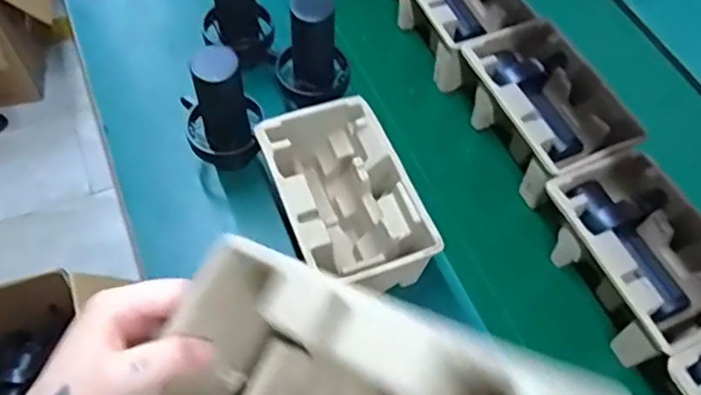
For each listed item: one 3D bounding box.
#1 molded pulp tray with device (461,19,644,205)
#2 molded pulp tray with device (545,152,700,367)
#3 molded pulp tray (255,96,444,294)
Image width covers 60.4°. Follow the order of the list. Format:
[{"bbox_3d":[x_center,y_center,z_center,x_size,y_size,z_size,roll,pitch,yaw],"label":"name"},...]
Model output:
[{"bbox_3d":[0.250,-0.115,0.798,0.135,0.097,0.225,-20,62,-15],"label":"molded pulp tray with device"},{"bbox_3d":[0.326,0.067,0.697,0.139,0.094,0.225,-19,62,-14],"label":"molded pulp tray with device"},{"bbox_3d":[-0.010,0.010,0.706,0.137,0.114,0.219,-19,62,-14],"label":"molded pulp tray"}]

